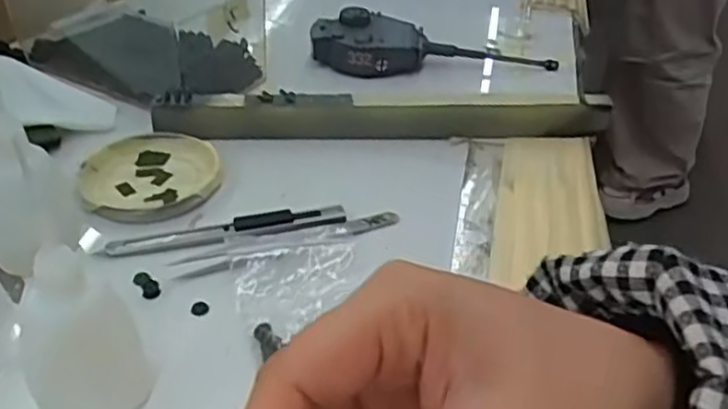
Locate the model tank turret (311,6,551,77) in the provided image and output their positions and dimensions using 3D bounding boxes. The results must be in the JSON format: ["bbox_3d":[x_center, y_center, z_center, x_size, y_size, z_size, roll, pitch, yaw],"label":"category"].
[{"bbox_3d":[0.053,-0.130,0.567,0.184,0.031,0.057,-4,37,-9],"label":"model tank turret"}]

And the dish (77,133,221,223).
[{"bbox_3d":[-0.126,-0.017,0.429,0.077,0.011,0.080,-5,38,-11],"label":"dish"}]

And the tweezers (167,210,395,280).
[{"bbox_3d":[-0.037,0.020,0.382,0.124,0.011,0.023,-13,40,-21],"label":"tweezers"}]

